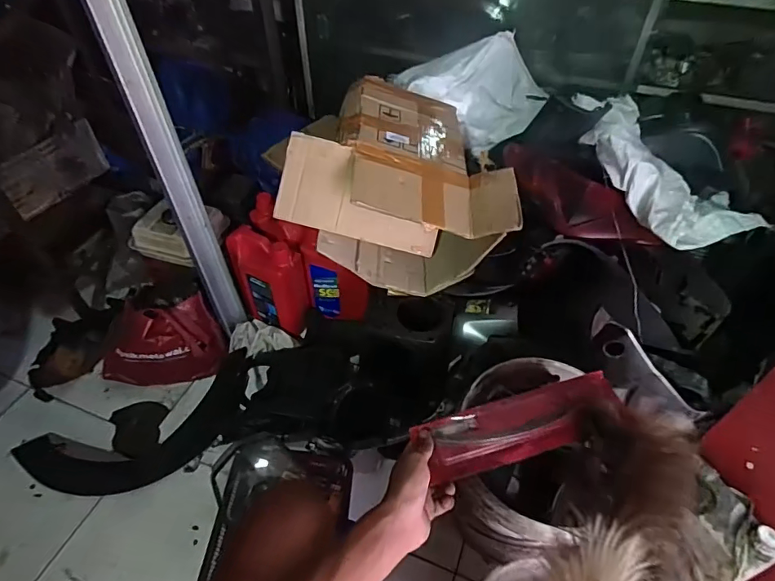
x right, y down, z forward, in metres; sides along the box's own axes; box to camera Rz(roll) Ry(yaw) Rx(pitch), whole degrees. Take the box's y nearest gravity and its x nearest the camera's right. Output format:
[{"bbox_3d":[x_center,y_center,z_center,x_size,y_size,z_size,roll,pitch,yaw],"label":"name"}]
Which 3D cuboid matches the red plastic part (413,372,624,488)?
[{"bbox_3d":[0.173,0.165,0.596,0.245,0.035,0.084,-18,49,-8],"label":"red plastic part"}]

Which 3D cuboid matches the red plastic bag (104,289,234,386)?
[{"bbox_3d":[-0.609,0.128,1.250,0.301,0.230,0.148,-7,47,-7],"label":"red plastic bag"}]

